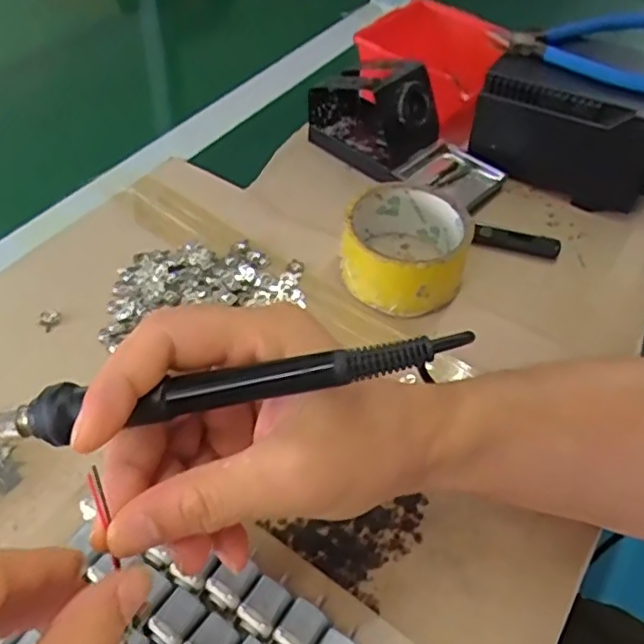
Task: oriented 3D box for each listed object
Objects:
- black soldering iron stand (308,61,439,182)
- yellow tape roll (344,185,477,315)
[{"bbox_3d":[0.045,-0.176,0.537,0.100,0.074,0.073,36,56,27],"label":"black soldering iron stand"},{"bbox_3d":[0.059,-0.052,0.441,0.082,0.049,0.082,1,50,-2],"label":"yellow tape roll"}]

